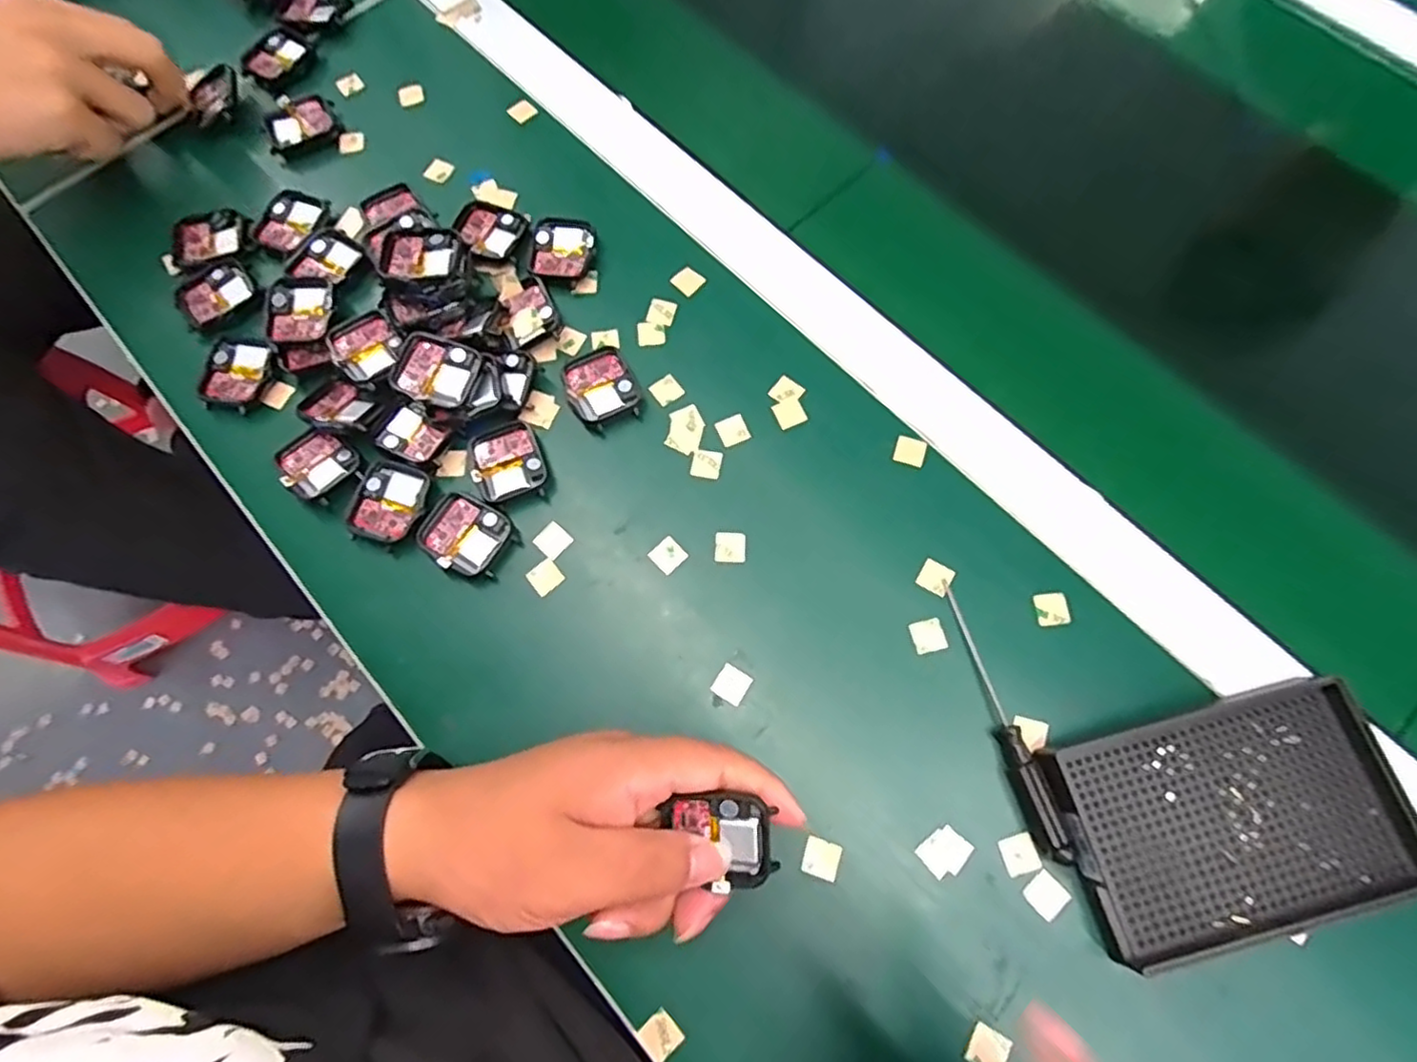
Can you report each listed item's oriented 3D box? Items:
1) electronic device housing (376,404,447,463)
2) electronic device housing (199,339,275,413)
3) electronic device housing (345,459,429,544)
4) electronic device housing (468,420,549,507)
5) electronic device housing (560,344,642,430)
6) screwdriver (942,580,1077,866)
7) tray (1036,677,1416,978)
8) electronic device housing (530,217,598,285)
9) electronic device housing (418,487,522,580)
[{"bbox_3d":[-0.161,-0.052,0.368,0.036,0.012,0.030,36,76,11],"label":"electronic device housing"},{"bbox_3d":[-0.268,-0.089,0.383,0.037,0.011,0.042,9,72,3],"label":"electronic device housing"},{"bbox_3d":[-0.169,-0.015,0.361,0.037,0.015,0.042,20,73,7],"label":"electronic device housing"},{"bbox_3d":[-0.108,-0.035,0.364,0.037,0.009,0.042,-18,73,-6],"label":"electronic device housing"},{"bbox_3d":[-0.060,-0.081,0.378,0.038,0.010,0.046,-26,74,-8],"label":"electronic device housing"},{"bbox_3d":[0.137,0.086,0.316,0.011,0.014,0.130,-16,72,-5],"label":"screwdriver"},{"bbox_3d":[0.230,0.126,0.296,0.140,0.025,0.091,-14,72,-4],"label":"tray"},{"bbox_3d":[-0.087,-0.169,0.404,0.038,0.009,0.044,8,72,3],"label":"electronic device housing"},{"bbox_3d":[-0.127,0.002,0.353,0.046,0.011,0.038,32,75,10],"label":"electronic device housing"}]

